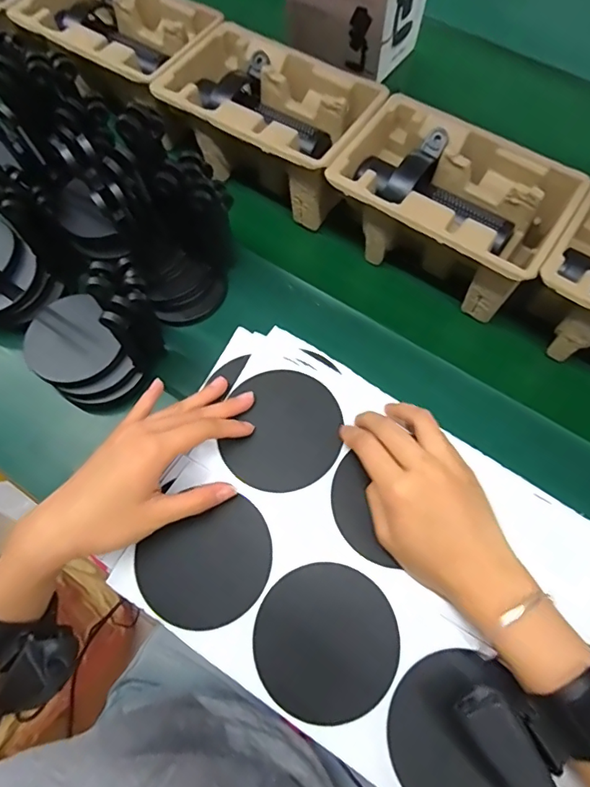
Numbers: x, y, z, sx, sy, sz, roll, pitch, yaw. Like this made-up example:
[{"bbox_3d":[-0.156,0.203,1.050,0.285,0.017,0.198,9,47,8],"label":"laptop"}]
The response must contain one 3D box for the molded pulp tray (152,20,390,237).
[{"bbox_3d":[-0.033,-0.320,0.591,0.274,0.097,0.153,28,70,13],"label":"molded pulp tray"}]

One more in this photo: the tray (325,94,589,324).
[{"bbox_3d":[0.162,-0.195,0.533,0.222,0.102,0.144,33,71,14],"label":"tray"}]

